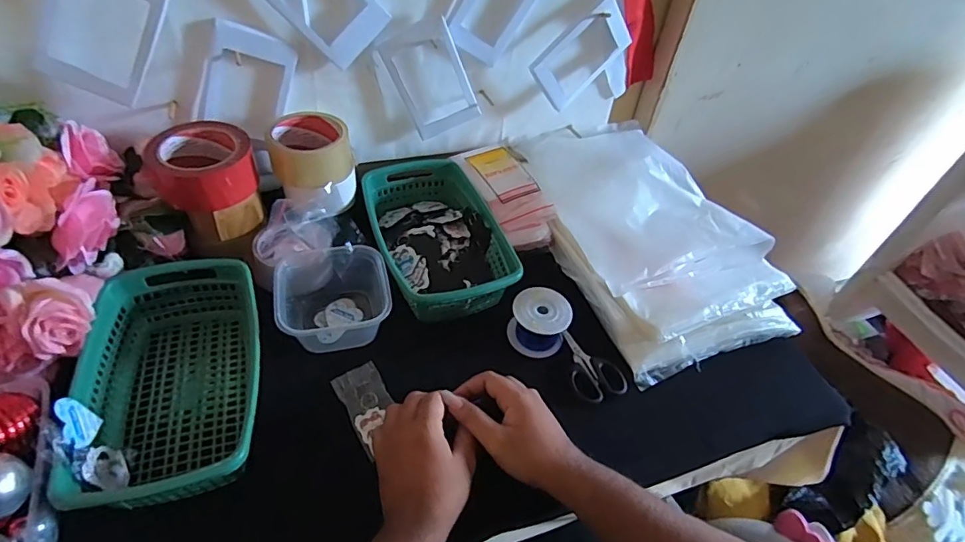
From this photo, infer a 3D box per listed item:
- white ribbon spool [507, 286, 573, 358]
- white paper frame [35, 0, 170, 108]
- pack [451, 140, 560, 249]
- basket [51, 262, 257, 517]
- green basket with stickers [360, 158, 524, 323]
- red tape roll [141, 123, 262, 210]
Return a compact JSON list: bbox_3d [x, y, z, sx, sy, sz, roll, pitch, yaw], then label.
[{"bbox_3d":[0.066,0.060,0.587,0.065,0.055,0.059,23,47,14],"label":"white ribbon spool"},{"bbox_3d":[-0.369,-0.235,0.488,0.086,0.145,0.018,22,37,-30],"label":"white paper frame"},{"bbox_3d":[0.030,-0.112,0.722,0.094,0.057,0.183,-18,51,-24],"label":"pack"},{"bbox_3d":[-0.293,0.099,0.489,0.151,0.069,0.246,-9,48,-16],"label":"basket"},{"bbox_3d":[-0.062,-0.048,0.652,0.150,0.056,0.246,-13,49,-19],"label":"green basket with stickers"},{"bbox_3d":[-0.313,-0.119,0.567,0.102,0.061,0.106,4,45,-4],"label":"red tape roll"}]

